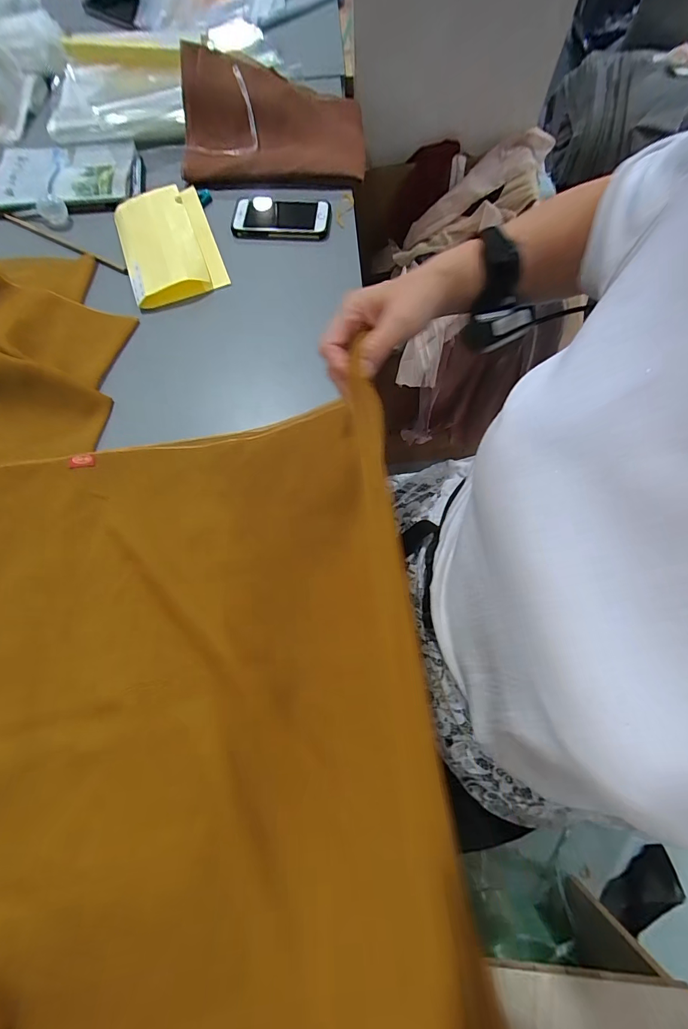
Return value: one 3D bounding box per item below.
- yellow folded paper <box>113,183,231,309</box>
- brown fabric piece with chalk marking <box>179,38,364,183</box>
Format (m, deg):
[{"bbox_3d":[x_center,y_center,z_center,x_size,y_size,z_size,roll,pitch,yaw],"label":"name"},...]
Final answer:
[{"bbox_3d":[-0.244,-0.377,0.549,0.124,0.029,0.183,-20,72,-9],"label":"yellow folded paper"},{"bbox_3d":[-0.117,-0.588,0.584,0.253,0.120,0.185,-13,71,-7],"label":"brown fabric piece with chalk marking"}]

